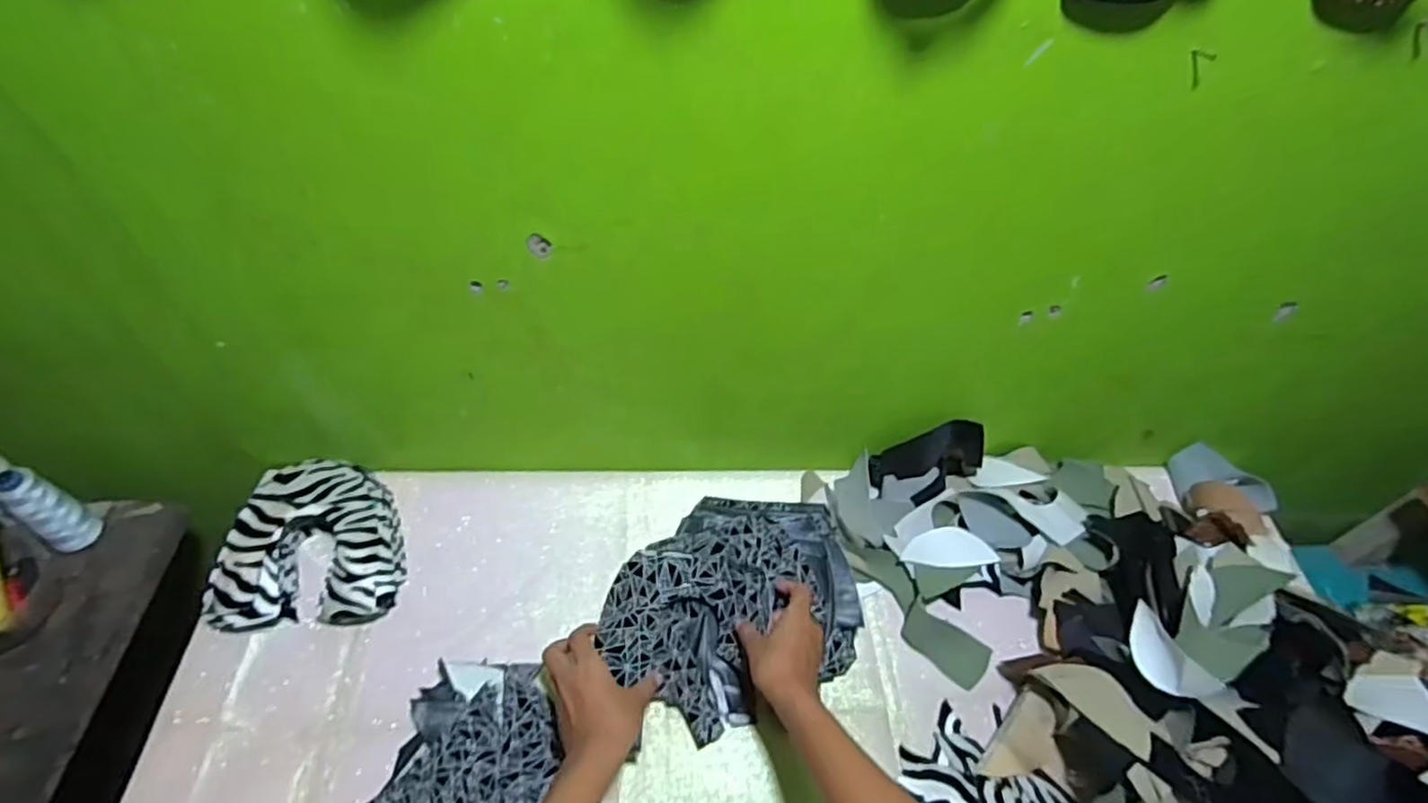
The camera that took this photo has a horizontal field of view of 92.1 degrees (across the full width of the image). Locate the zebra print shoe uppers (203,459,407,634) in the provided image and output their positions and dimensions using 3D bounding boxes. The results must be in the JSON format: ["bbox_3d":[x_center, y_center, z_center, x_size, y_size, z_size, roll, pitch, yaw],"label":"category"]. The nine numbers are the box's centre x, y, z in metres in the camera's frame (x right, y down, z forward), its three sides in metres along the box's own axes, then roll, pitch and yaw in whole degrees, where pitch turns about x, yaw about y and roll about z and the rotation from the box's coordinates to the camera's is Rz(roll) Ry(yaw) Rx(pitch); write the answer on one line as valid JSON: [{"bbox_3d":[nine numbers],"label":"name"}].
[{"bbox_3d":[-0.418,0.140,0.720,0.172,0.077,0.185,-3,51,-8],"label":"zebra print shoe uppers"}]

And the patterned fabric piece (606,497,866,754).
[{"bbox_3d":[0.036,0.200,0.702,0.216,0.070,0.260,31,55,19],"label":"patterned fabric piece"}]

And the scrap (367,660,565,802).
[{"bbox_3d":[-0.219,0.322,0.610,0.140,0.050,0.184,16,51,8],"label":"scrap"}]

